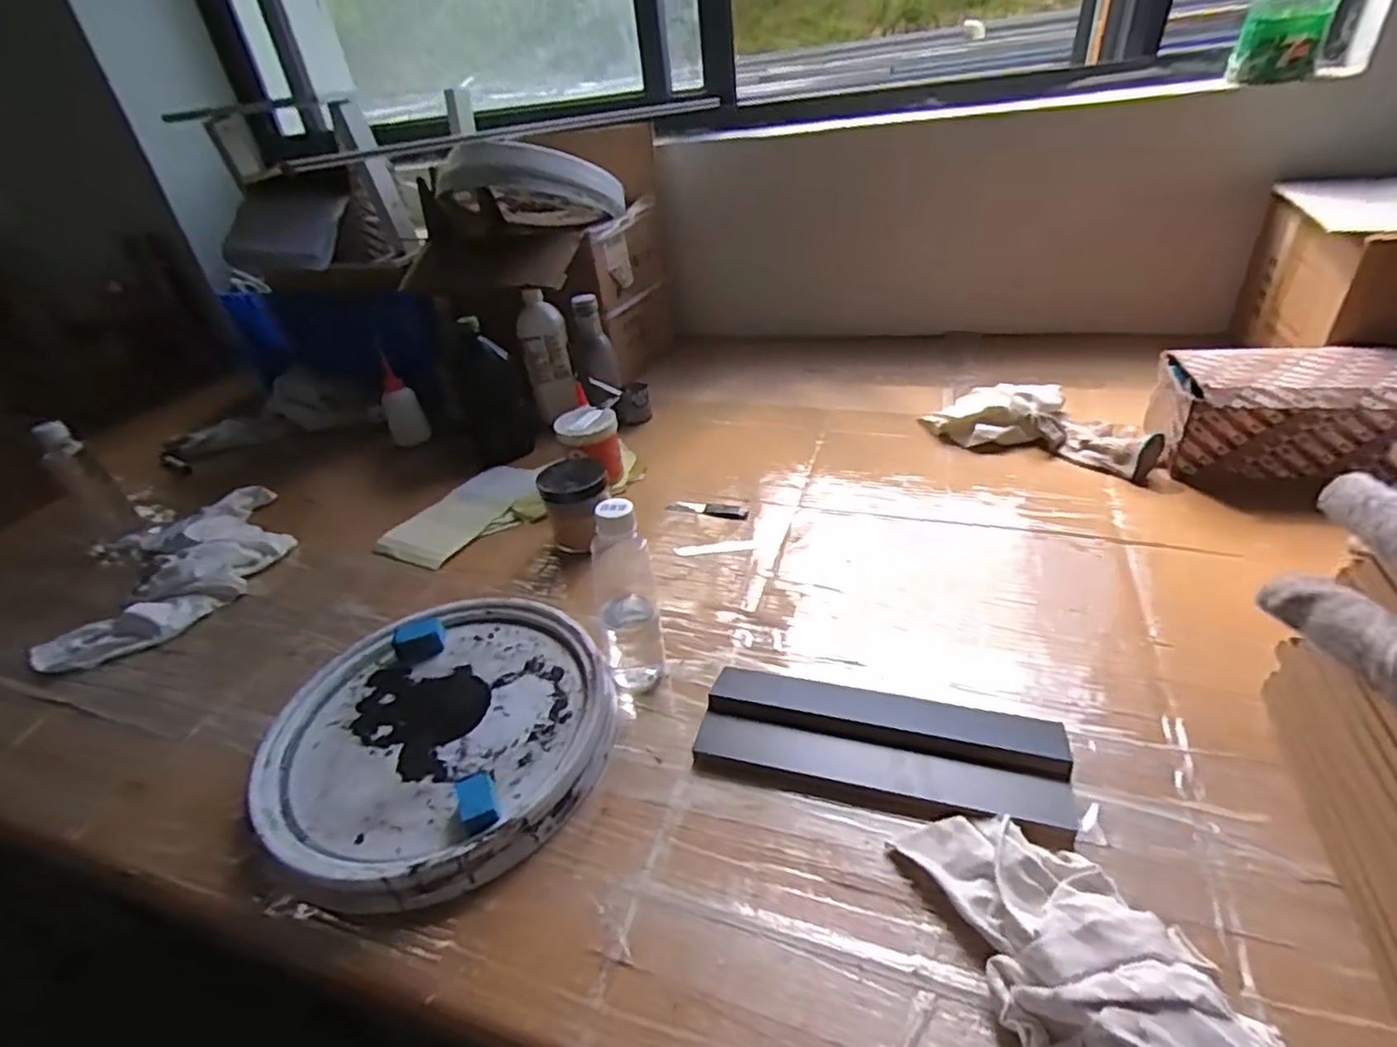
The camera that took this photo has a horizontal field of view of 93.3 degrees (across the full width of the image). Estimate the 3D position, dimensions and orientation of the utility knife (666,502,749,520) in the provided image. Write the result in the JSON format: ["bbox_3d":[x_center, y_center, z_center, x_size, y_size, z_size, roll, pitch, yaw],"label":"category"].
[{"bbox_3d":[0.011,-0.020,0.866,0.106,0.018,0.019,4,35,17],"label":"utility knife"}]

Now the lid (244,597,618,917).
[{"bbox_3d":[-0.225,0.183,0.589,0.285,0.046,0.291,-6,33,4],"label":"lid"}]

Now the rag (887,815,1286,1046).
[{"bbox_3d":[0.223,0.259,0.367,0.132,0.060,0.233,-9,33,-2],"label":"rag"}]

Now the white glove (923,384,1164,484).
[{"bbox_3d":[0.475,-0.143,0.920,0.296,0.055,0.137,17,40,32],"label":"white glove"}]

